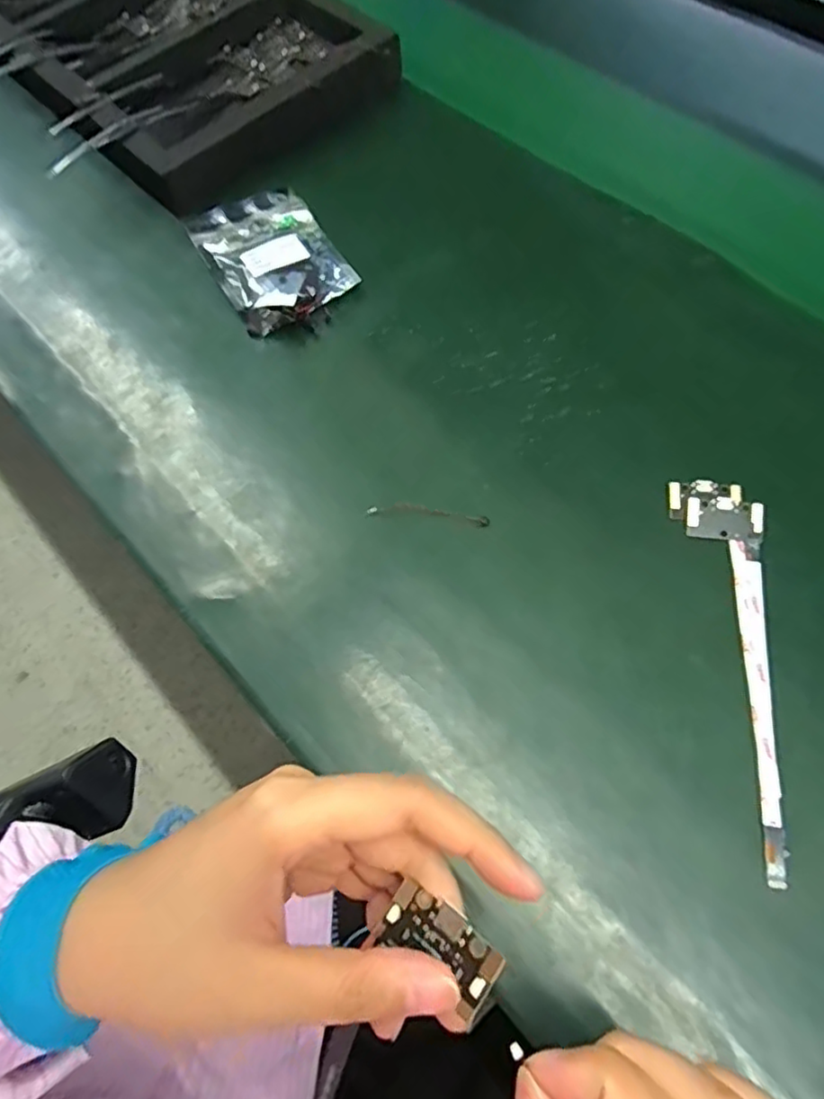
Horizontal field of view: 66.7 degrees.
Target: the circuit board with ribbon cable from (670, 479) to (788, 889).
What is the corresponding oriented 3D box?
[{"bbox_3d":[0.149,0.048,0.291,0.041,0.009,0.185,5,63,5],"label":"circuit board with ribbon cable"}]

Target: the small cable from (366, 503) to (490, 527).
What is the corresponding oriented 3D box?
[{"bbox_3d":[0.009,-0.020,0.336,0.064,0.004,0.009,5,63,5],"label":"small cable"}]

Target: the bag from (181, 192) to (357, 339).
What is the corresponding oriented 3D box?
[{"bbox_3d":[-0.092,-0.195,0.417,0.080,0.015,0.119,-28,64,-12],"label":"bag"}]

